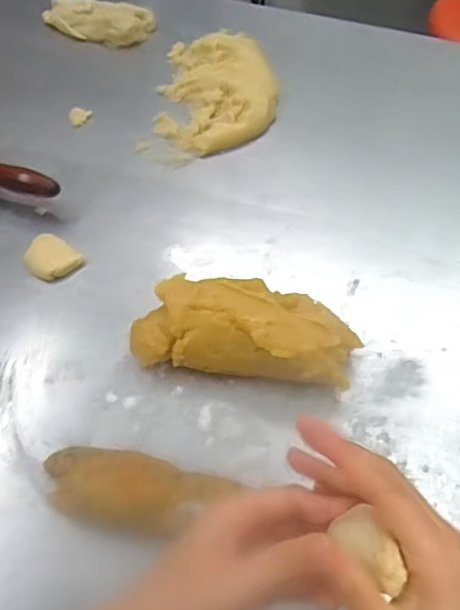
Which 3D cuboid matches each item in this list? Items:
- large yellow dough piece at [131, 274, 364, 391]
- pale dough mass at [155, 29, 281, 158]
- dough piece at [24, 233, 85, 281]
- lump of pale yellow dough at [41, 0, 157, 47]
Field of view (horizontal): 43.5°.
[{"bbox_3d":[0.013,0.025,0.477,0.175,0.053,0.072,8,58,6],"label":"large yellow dough piece"},{"bbox_3d":[-0.014,-0.251,0.661,0.133,0.029,0.176,0,57,1],"label":"pale dough mass"},{"bbox_3d":[-0.169,-0.044,0.543,0.045,0.014,0.043,0,57,0],"label":"dough piece"},{"bbox_3d":[-0.175,-0.374,0.752,0.144,0.034,0.063,16,59,11],"label":"lump of pale yellow dough"}]

